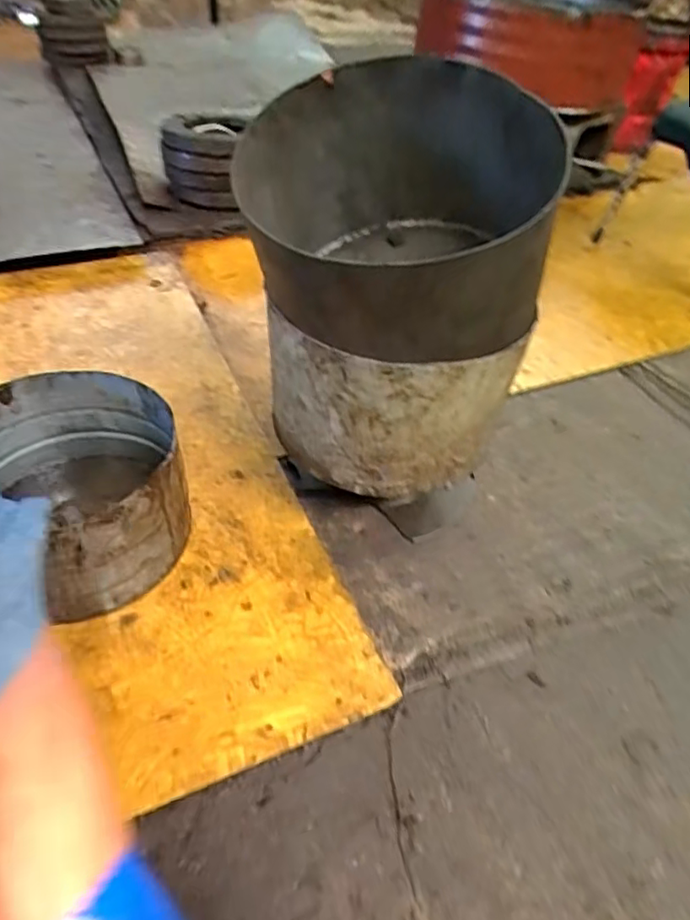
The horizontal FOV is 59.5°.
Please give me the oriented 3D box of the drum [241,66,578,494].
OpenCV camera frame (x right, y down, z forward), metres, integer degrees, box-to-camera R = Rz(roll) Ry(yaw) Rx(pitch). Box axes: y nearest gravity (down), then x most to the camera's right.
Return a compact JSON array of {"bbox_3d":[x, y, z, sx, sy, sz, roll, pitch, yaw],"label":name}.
[{"bbox_3d":[0.047,-0.168,0.619,0.273,0.333,0.304,-4,44,-9],"label":"drum"}]

